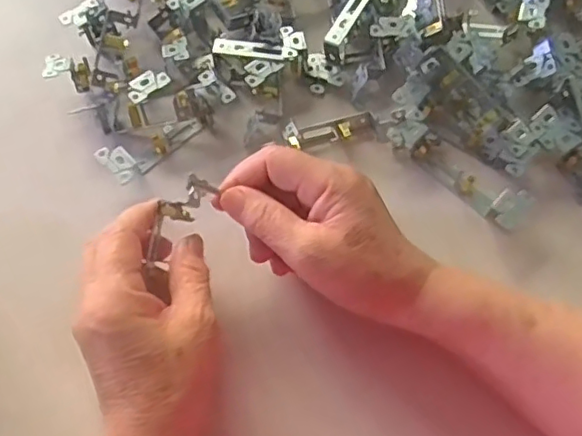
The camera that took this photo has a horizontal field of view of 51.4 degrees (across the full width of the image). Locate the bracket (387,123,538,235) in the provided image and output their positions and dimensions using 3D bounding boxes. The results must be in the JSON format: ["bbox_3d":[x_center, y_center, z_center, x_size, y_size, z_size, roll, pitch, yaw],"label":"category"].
[{"bbox_3d":[0.118,-0.033,0.427,0.105,0.026,0.030,41,72,16],"label":"bracket"}]

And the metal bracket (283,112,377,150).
[{"bbox_3d":[0.028,-0.064,0.441,0.069,0.019,0.019,-13,66,-18],"label":"metal bracket"}]

